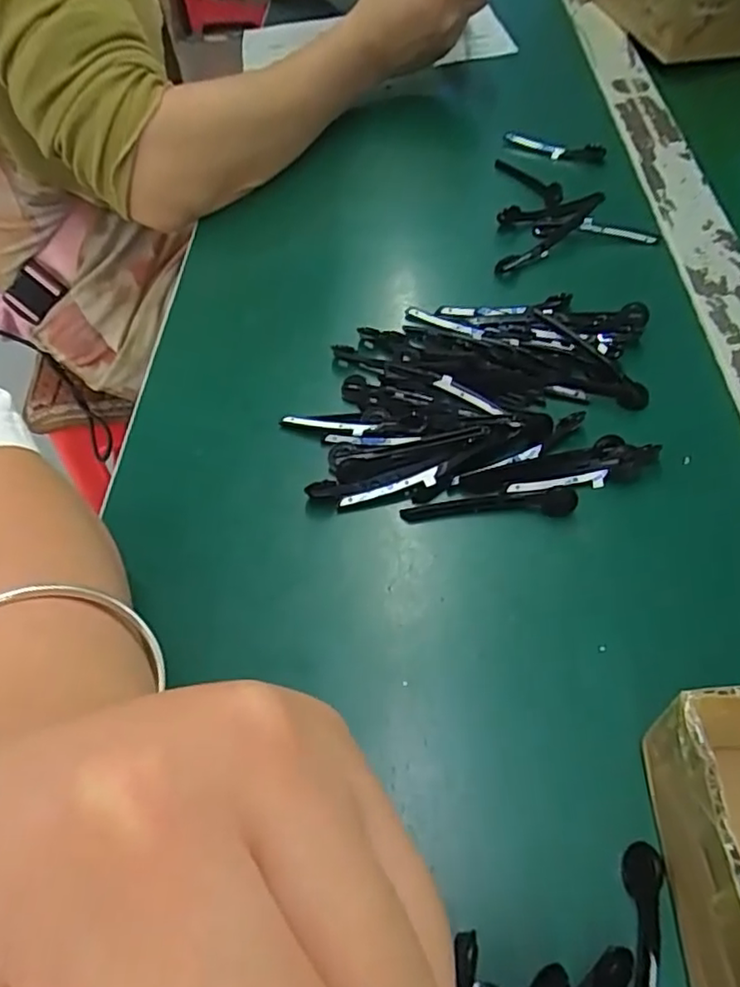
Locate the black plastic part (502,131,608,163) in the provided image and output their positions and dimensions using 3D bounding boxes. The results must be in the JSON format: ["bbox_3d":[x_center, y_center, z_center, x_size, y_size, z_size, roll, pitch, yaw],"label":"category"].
[{"bbox_3d":[0.128,-0.242,0.445,0.073,0.012,0.008,25,59,19],"label":"black plastic part"}]

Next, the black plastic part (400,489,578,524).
[{"bbox_3d":[0.052,0.006,0.281,0.074,0.010,0.010,-2,54,4],"label":"black plastic part"}]

